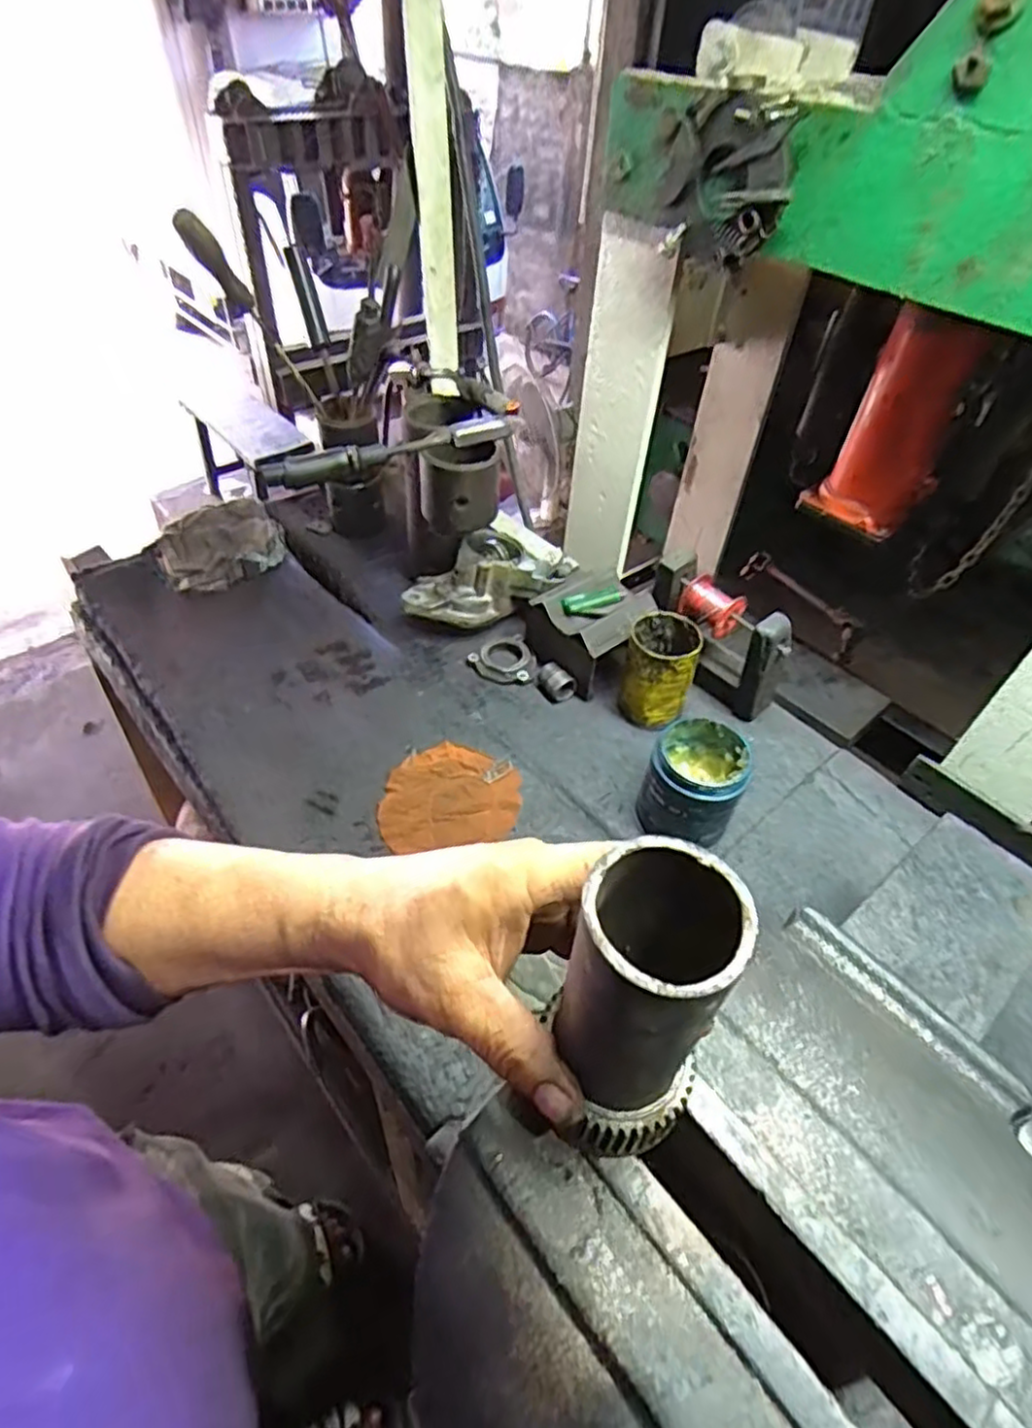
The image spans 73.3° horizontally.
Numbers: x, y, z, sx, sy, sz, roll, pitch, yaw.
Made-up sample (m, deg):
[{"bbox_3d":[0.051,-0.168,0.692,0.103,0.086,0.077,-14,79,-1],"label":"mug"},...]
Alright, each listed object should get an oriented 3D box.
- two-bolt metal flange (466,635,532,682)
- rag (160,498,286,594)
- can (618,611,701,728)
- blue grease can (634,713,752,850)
[{"bbox_3d":[-0.020,-0.065,0.853,0.075,0.023,0.068,0,47,-4],"label":"two-bolt metal flange"},{"bbox_3d":[-0.419,-0.238,0.987,0.169,0.055,0.149,-24,53,-24],"label":"rag"},{"bbox_3d":[0.160,-0.047,0.776,0.073,0.109,0.073,2,47,-2],"label":"can"},{"bbox_3d":[0.173,0.068,0.683,0.086,0.094,0.096,14,48,10],"label":"blue grease can"}]

